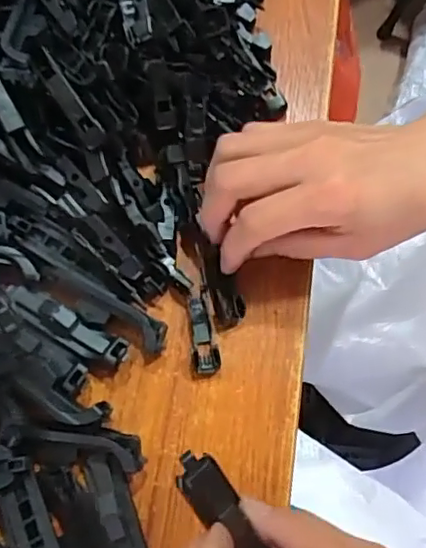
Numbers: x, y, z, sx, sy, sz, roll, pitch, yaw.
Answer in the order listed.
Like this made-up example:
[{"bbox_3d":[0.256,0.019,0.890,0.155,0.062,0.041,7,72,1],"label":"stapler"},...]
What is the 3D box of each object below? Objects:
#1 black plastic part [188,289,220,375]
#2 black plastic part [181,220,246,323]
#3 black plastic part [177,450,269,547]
[{"bbox_3d":[-0.005,0.030,0.298,0.013,0.005,0.043,-7,70,0],"label":"black plastic part"},{"bbox_3d":[-0.001,-0.002,0.306,0.016,0.008,0.060,-25,72,-7],"label":"black plastic part"},{"bbox_3d":[0.008,0.102,0.232,0.016,0.011,0.075,-34,114,-9],"label":"black plastic part"}]

